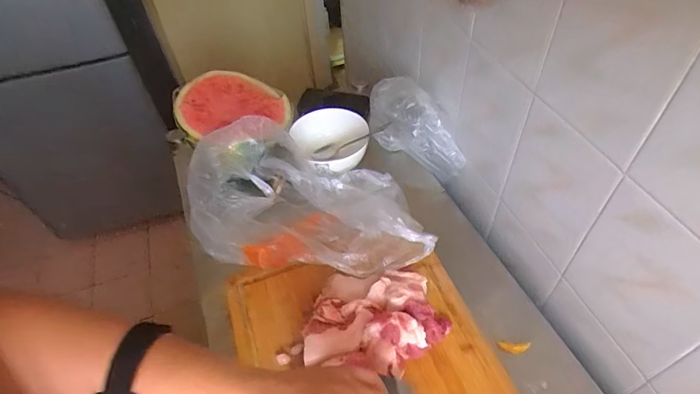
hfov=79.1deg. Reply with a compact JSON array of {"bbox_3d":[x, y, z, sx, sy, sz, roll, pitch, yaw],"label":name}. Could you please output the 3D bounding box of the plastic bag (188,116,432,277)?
[{"bbox_3d":[-0.056,-0.004,0.606,0.307,0.127,0.207,-2,49,4],"label":"plastic bag"}]

